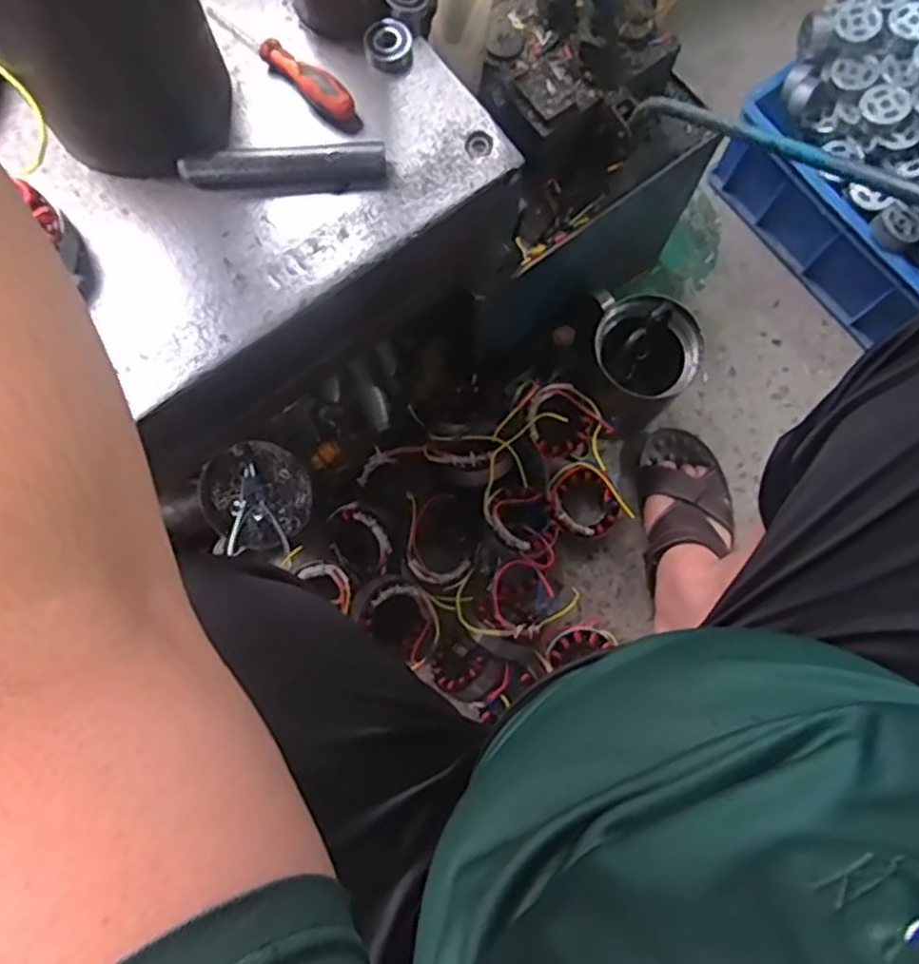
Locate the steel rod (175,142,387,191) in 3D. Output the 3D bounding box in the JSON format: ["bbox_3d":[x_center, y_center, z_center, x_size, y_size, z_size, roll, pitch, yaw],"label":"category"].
[{"bbox_3d":[-0.123,-0.221,0.507,0.140,0.023,0.021,-5,78,-1],"label":"steel rod"}]

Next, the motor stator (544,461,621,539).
[{"bbox_3d":[0.150,0.027,0.885,0.082,0.059,0.086,0,78,0],"label":"motor stator"}]

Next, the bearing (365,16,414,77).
[{"bbox_3d":[-0.051,-0.321,0.528,0.033,0.014,0.036,0,78,0],"label":"bearing"}]

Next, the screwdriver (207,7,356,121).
[{"bbox_3d":[-0.131,-0.310,0.523,0.149,0.026,0.019,44,81,8],"label":"screwdriver"}]

